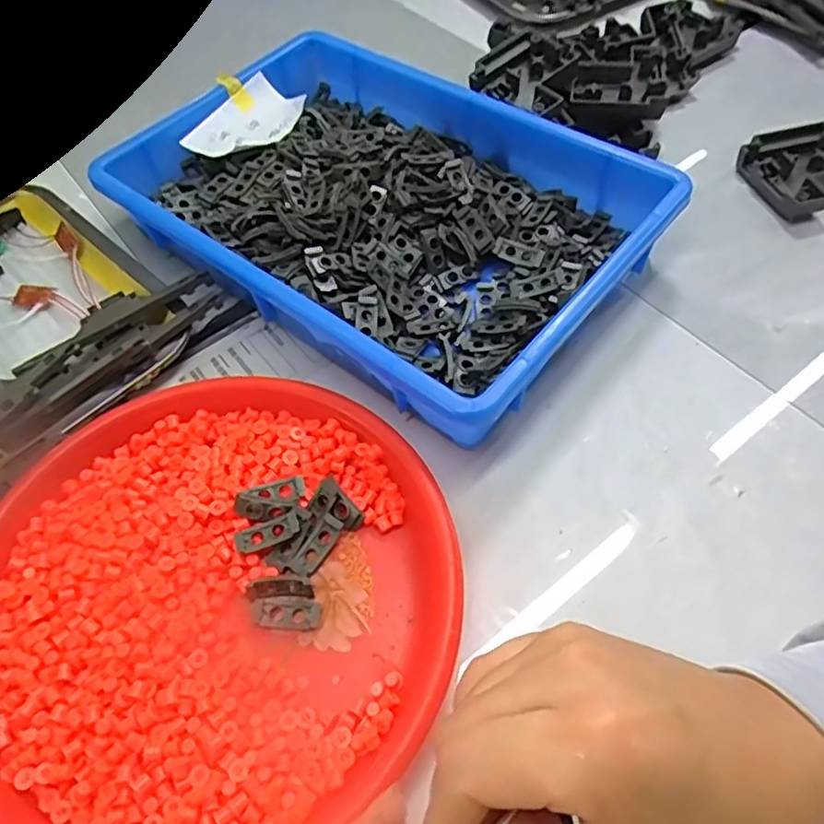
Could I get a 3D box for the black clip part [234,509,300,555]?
[{"bbox_3d":[-0.078,0.065,0.342,0.036,0.006,0.013,-17,58,-6],"label":"black clip part"}]

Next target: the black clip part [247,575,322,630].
[{"bbox_3d":[-0.067,0.099,0.327,0.039,0.009,0.026,0,57,5],"label":"black clip part"}]

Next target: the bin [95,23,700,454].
[{"bbox_3d":[-0.027,-0.148,0.457,0.361,0.059,0.235,34,66,23],"label":"bin"}]

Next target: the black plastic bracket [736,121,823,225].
[{"bbox_3d":[0.301,-0.185,0.482,0.075,0.023,0.079,-21,58,-8],"label":"black plastic bracket"}]

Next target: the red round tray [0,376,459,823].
[{"bbox_3d":[-0.107,0.093,0.323,0.248,0.030,0.244,-2,57,4],"label":"red round tray"}]

